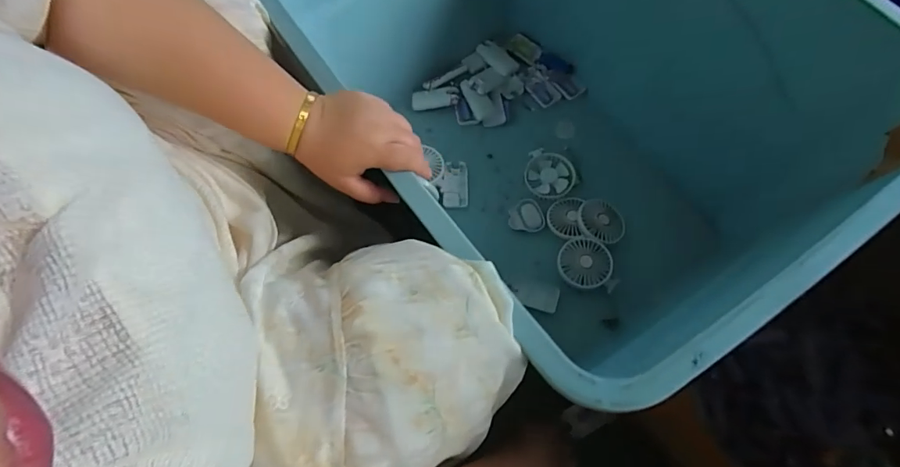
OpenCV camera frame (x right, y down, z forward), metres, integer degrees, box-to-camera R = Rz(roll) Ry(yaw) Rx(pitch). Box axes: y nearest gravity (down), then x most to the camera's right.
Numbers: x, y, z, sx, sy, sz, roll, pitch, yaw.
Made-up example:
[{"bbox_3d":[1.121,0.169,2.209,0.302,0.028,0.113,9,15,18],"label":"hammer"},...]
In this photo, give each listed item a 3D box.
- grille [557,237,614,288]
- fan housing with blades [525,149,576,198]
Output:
[{"bbox_3d":[0.227,0.050,0.781,0.085,0.026,0.086,8,70,5],"label":"grille"},{"bbox_3d":[0.187,-0.109,0.861,0.086,0.020,0.089,4,70,4],"label":"fan housing with blades"}]

